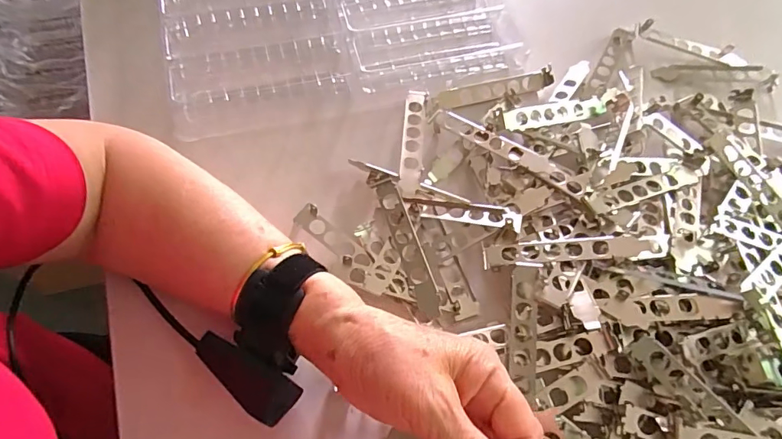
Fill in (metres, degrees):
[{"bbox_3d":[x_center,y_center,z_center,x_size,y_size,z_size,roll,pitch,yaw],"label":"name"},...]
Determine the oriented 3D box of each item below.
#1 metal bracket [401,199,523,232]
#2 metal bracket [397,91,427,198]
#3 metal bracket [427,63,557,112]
[{"bbox_3d":[0.058,-0.007,0.375,0.095,0.009,0.021,9,64,19],"label":"metal bracket"},{"bbox_3d":[0.020,-0.071,0.413,0.019,0.017,0.111,6,65,0],"label":"metal bracket"},{"bbox_3d":[0.098,-0.127,0.447,0.128,0.009,0.024,-15,66,-9],"label":"metal bracket"}]

